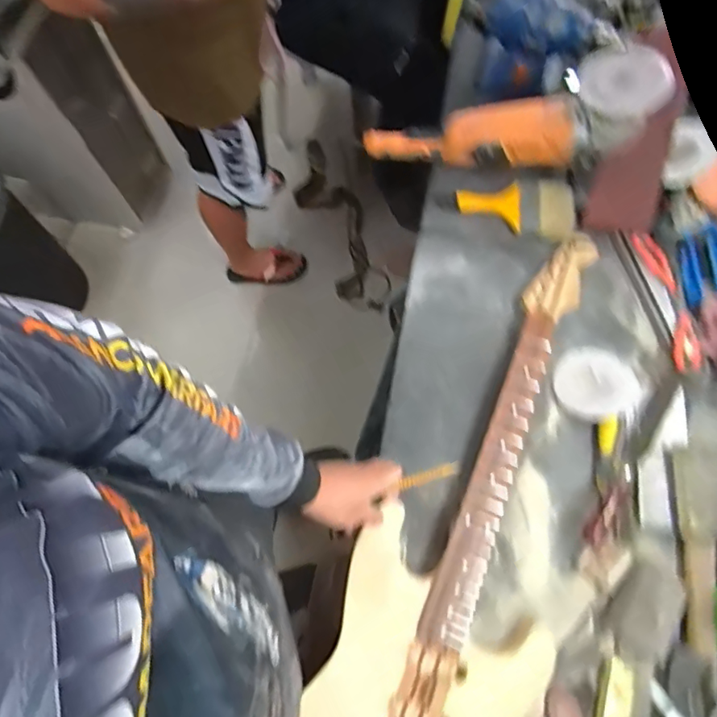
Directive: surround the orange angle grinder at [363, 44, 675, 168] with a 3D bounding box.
[{"bbox_3d":[0.230,-0.371,0.791,0.451,0.125,0.104,0,70,27],"label":"orange angle grinder"}]

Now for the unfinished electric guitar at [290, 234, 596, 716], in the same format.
[{"bbox_3d":[0.155,0.229,0.652,0.279,0.078,0.891,20,73,5],"label":"unfinished electric guitar"}]

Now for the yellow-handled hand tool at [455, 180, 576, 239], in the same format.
[{"bbox_3d":[0.263,-0.263,0.824,0.190,0.018,0.118,12,73,2],"label":"yellow-handled hand tool"}]

